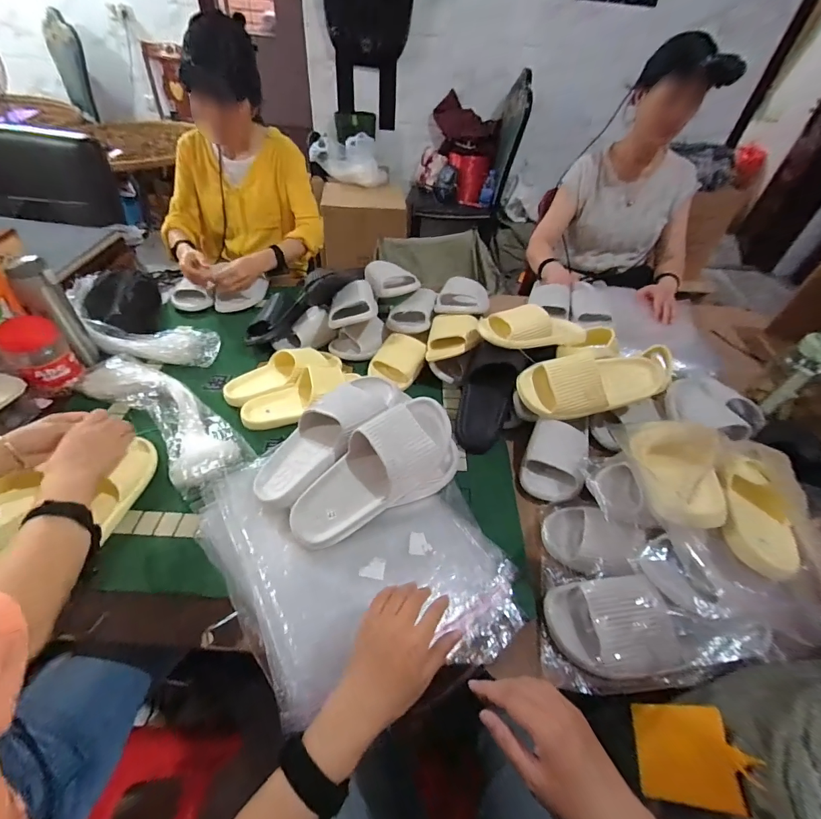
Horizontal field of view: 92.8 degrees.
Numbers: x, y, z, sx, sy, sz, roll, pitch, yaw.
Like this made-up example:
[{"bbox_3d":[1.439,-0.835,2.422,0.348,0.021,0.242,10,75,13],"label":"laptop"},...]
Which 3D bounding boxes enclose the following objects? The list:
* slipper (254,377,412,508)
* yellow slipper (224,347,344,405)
[{"bbox_3d":[-0.132,0.038,0.638,0.278,0.075,0.115,-43,61,-13],"label":"slipper"},{"bbox_3d":[-0.269,-0.087,0.823,0.241,0.070,0.091,-21,51,-24],"label":"yellow slipper"}]

